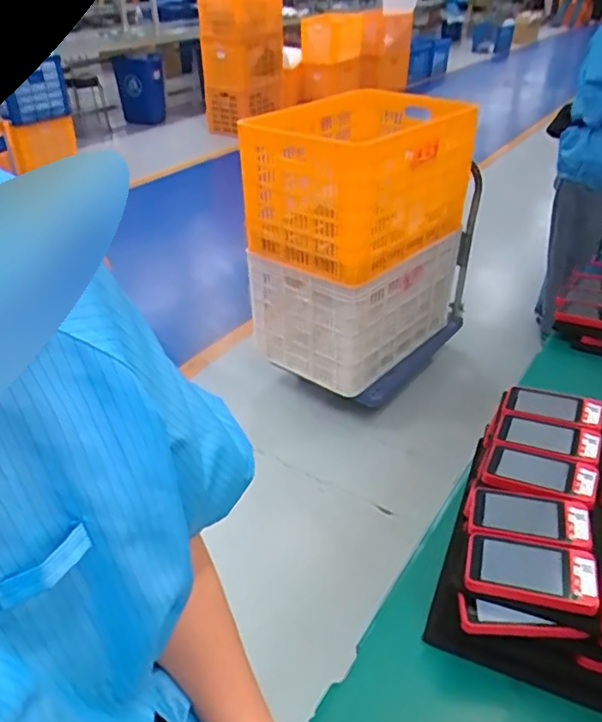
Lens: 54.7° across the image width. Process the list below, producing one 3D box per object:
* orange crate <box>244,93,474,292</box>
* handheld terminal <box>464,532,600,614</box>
[{"bbox_3d":[0.168,-0.549,1.808,0.604,0.398,0.475,-29,44,-35],"label":"orange crate"},{"bbox_3d":[0.229,0.212,0.585,0.123,0.037,0.067,12,36,17],"label":"handheld terminal"}]

